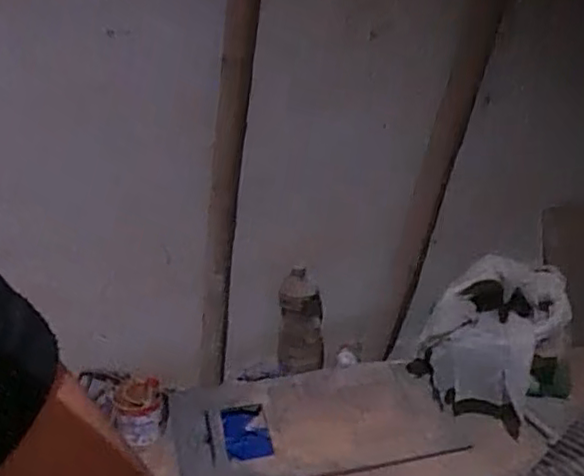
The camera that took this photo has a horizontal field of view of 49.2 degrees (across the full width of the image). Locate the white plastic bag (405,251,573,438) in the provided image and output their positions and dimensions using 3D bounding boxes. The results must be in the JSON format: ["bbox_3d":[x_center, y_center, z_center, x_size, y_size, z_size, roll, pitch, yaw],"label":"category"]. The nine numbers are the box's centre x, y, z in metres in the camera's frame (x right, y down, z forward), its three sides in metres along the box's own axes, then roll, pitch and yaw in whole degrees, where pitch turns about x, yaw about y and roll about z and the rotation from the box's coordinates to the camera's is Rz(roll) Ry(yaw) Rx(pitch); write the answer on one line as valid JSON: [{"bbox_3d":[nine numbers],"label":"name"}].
[{"bbox_3d":[0.439,0.224,1.434,0.309,0.323,0.221,10,23,26],"label":"white plastic bag"}]

